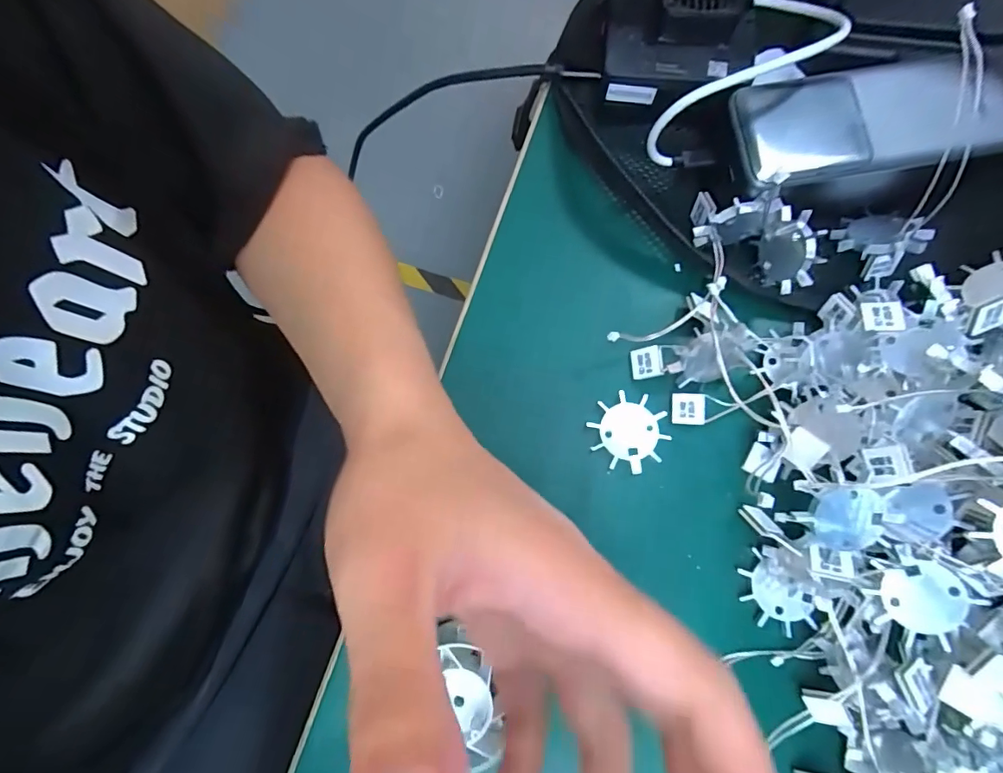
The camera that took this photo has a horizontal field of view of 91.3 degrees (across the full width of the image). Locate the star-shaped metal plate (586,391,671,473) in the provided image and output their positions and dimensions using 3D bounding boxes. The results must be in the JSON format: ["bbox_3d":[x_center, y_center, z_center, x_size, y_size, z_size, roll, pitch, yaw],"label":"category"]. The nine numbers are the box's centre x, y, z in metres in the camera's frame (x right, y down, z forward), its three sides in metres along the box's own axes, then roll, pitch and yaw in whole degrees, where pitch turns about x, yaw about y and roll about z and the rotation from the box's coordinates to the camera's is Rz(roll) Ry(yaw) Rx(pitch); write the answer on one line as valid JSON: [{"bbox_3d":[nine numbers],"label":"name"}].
[{"bbox_3d":[0.066,0.023,0.251,0.037,0.004,0.037,-43,81,-7],"label":"star-shaped metal plate"}]

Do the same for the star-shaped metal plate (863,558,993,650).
[{"bbox_3d":[0.171,0.088,0.202,0.034,0.004,0.033,31,95,19],"label":"star-shaped metal plate"}]

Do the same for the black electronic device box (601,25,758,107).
[{"bbox_3d":[0.090,-0.168,0.268,0.070,0.037,0.034,9,79,3],"label":"black electronic device box"}]

